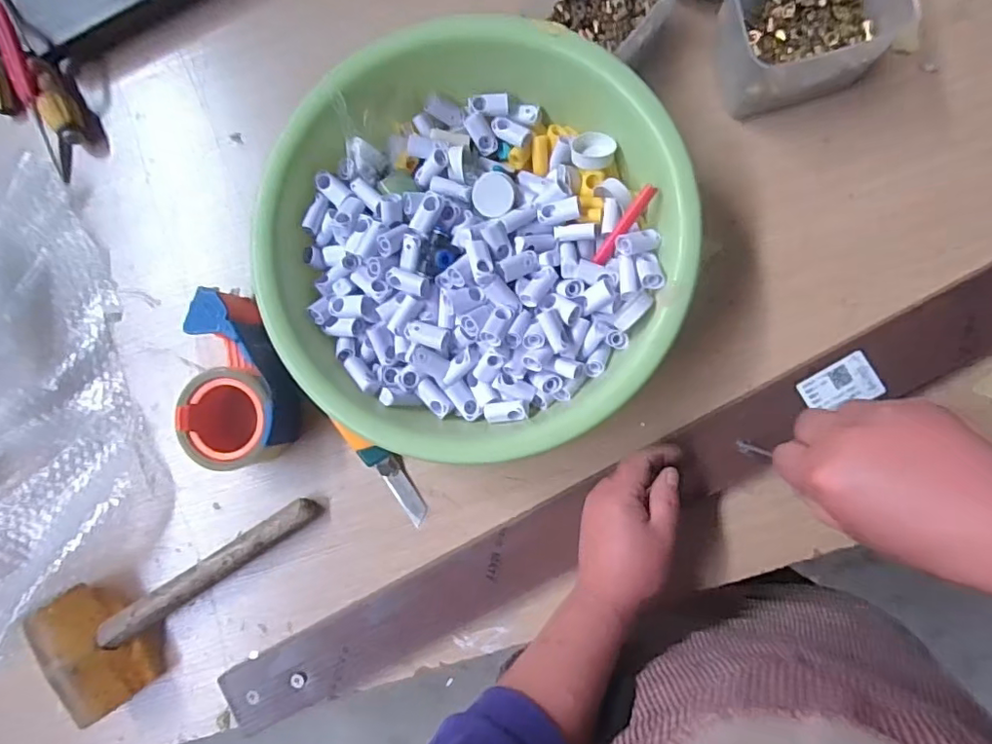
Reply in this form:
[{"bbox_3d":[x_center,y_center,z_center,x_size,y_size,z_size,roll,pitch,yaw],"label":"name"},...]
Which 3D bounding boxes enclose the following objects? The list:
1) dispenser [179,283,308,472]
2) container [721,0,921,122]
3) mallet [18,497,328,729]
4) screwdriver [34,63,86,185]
[{"bbox_3d":[-0.226,0.010,0.526,0.094,0.064,0.149,6,87,7],"label":"dispenser"},{"bbox_3d":[0.264,-0.291,0.482,0.155,0.079,0.118,-10,86,6],"label":"container"},{"bbox_3d":[-0.286,0.199,0.530,0.275,0.055,0.113,-34,83,4],"label":"mallet"},{"bbox_3d":[-0.436,-0.253,0.578,0.025,0.029,0.109,-5,101,6],"label":"screwdriver"}]

